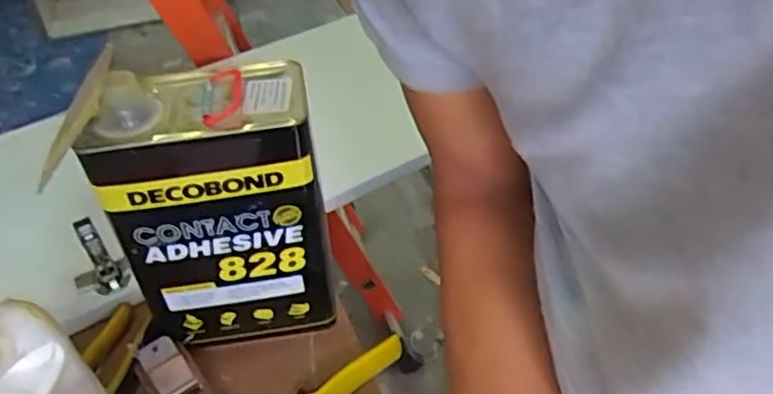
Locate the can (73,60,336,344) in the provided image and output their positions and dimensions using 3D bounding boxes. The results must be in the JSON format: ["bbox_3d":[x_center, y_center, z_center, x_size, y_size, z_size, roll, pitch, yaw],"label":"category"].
[{"bbox_3d":[-0.139,0.022,0.544,0.162,0.257,0.084,-13,43,-11],"label":"can"}]

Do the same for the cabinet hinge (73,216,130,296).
[{"bbox_3d":[-0.285,0.058,0.626,0.046,0.088,0.031,3,43,6],"label":"cabinet hinge"}]

